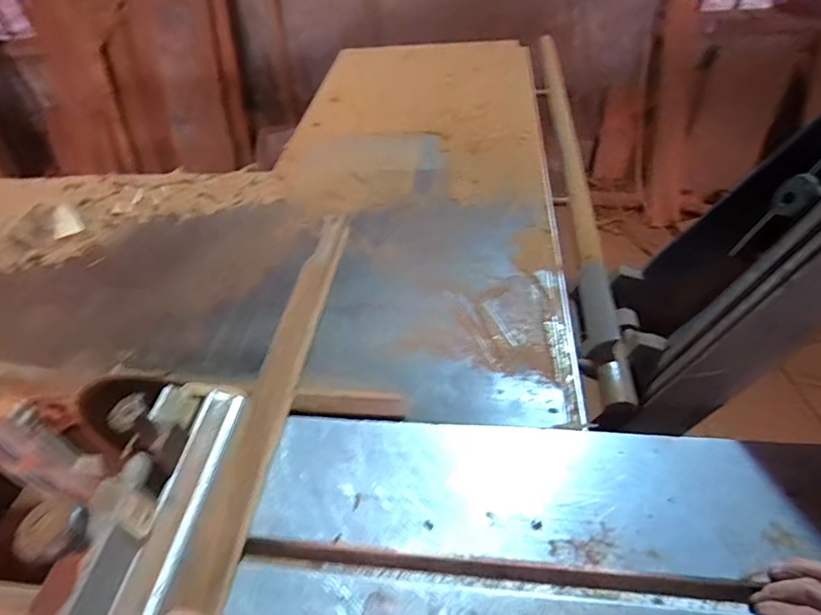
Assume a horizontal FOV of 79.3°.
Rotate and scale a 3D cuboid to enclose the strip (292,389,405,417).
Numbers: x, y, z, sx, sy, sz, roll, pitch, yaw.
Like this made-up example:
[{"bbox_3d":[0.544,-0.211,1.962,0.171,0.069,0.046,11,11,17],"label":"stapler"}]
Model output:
[{"bbox_3d":[-0.072,0.114,0.596,0.132,0.007,0.032,2,46,8],"label":"strip"}]

